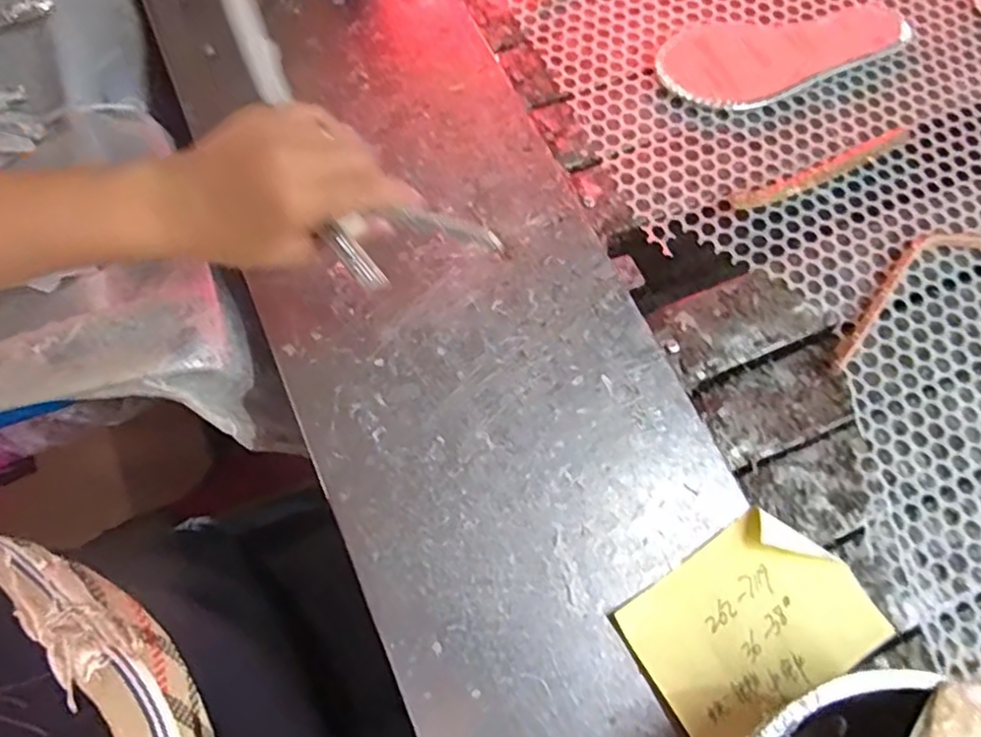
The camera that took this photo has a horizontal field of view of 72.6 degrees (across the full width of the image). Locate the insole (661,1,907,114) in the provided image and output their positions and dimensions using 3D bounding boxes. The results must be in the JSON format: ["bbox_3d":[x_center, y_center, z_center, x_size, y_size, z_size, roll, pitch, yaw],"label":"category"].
[{"bbox_3d":[0.257,-0.269,0.574,0.229,0.008,0.086,-12,71,-5],"label":"insole"}]

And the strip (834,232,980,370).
[{"bbox_3d":[0.327,-0.069,0.507,0.198,0.009,0.052,-29,74,-10],"label":"strip"}]

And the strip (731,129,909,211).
[{"bbox_3d":[0.271,-0.161,0.539,0.170,0.004,0.020,-24,73,-9],"label":"strip"}]

